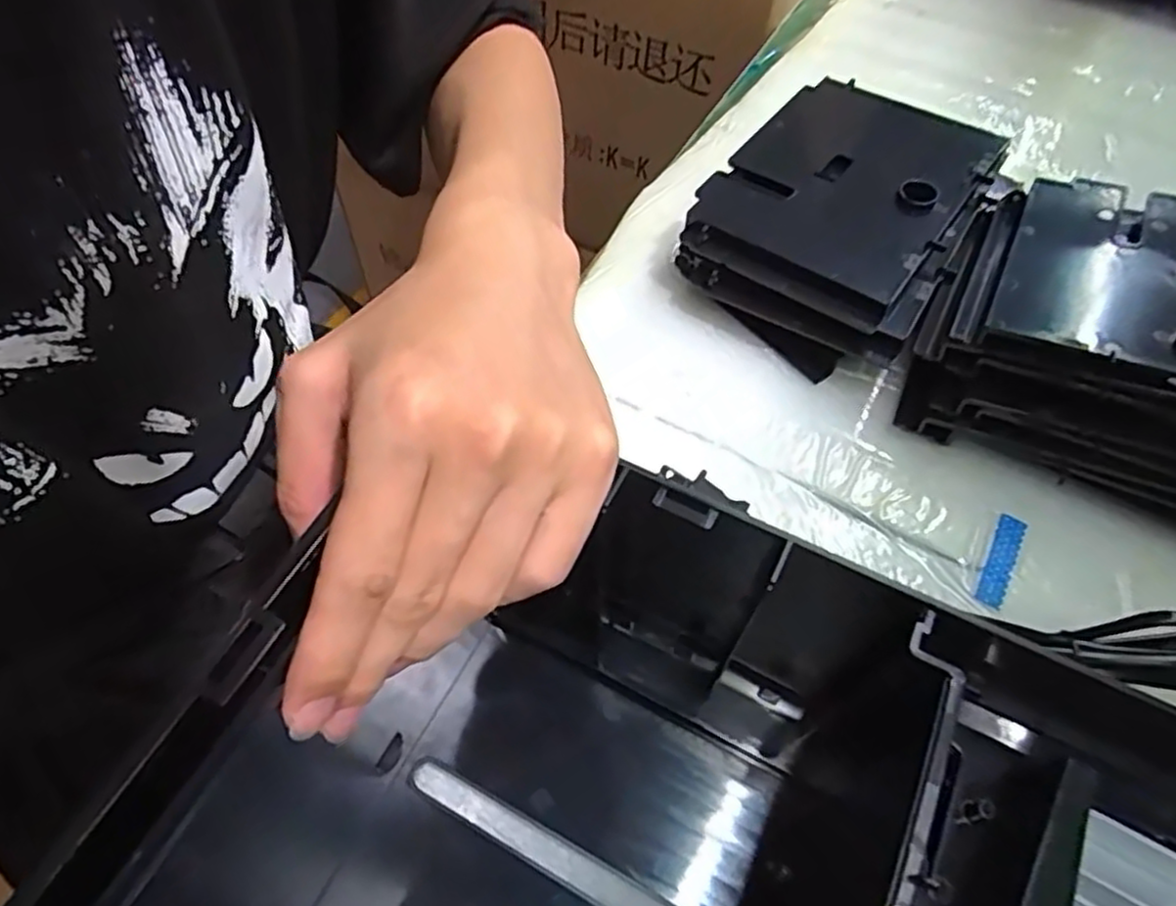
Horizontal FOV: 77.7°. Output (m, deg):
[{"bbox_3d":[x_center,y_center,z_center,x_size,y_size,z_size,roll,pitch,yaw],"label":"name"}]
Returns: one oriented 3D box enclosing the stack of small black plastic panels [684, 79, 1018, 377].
[{"bbox_3d":[0.147,-0.142,0.430,0.137,0.055,0.202,29,63,16],"label":"stack of small black plastic panels"}]

